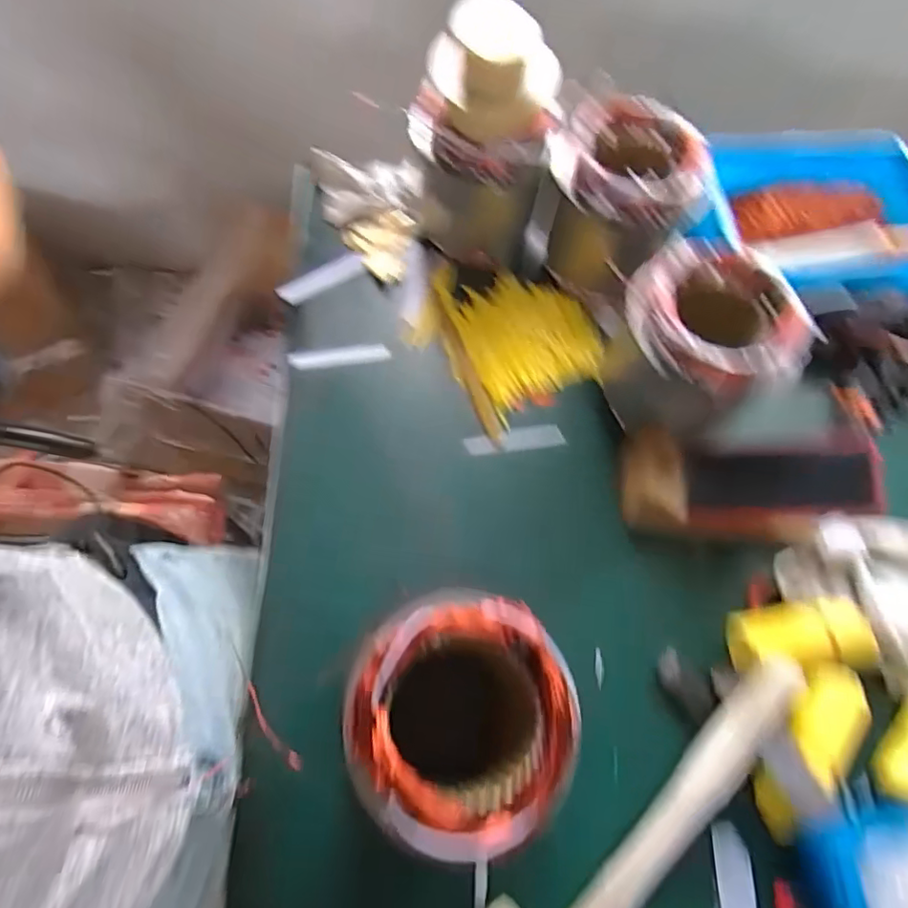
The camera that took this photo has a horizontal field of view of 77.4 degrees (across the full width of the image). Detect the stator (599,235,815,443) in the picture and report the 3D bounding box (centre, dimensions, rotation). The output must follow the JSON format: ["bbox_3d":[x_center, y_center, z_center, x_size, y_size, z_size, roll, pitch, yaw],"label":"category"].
[{"bbox_3d":[0.235,-0.105,0.571,0.125,0.147,0.147,-25,71,-13],"label":"stator"}]

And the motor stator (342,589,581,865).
[{"bbox_3d":[0.001,0.193,0.425,0.146,0.177,0.140,-6,68,-6],"label":"motor stator"}]

